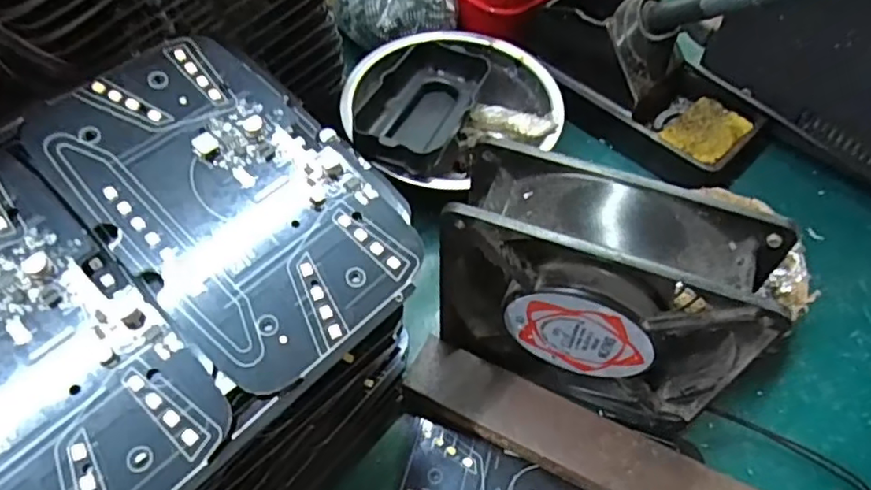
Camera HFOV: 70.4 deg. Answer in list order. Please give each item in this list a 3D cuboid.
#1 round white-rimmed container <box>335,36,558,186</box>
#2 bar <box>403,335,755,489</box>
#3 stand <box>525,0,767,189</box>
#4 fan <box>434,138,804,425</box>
[{"bbox_3d":[0.008,-0.081,0.368,0.121,0.033,0.116,3,49,-4],"label":"round white-rimmed container"},{"bbox_3d":[0.083,0.099,0.270,0.205,0.018,0.031,24,58,16],"label":"bar"},{"bbox_3d":[0.130,-0.108,0.381,0.150,0.072,0.071,37,62,23],"label":"stand"},{"bbox_3d":[0.061,0.021,0.255,0.126,0.107,0.044,19,56,13],"label":"fan"}]

